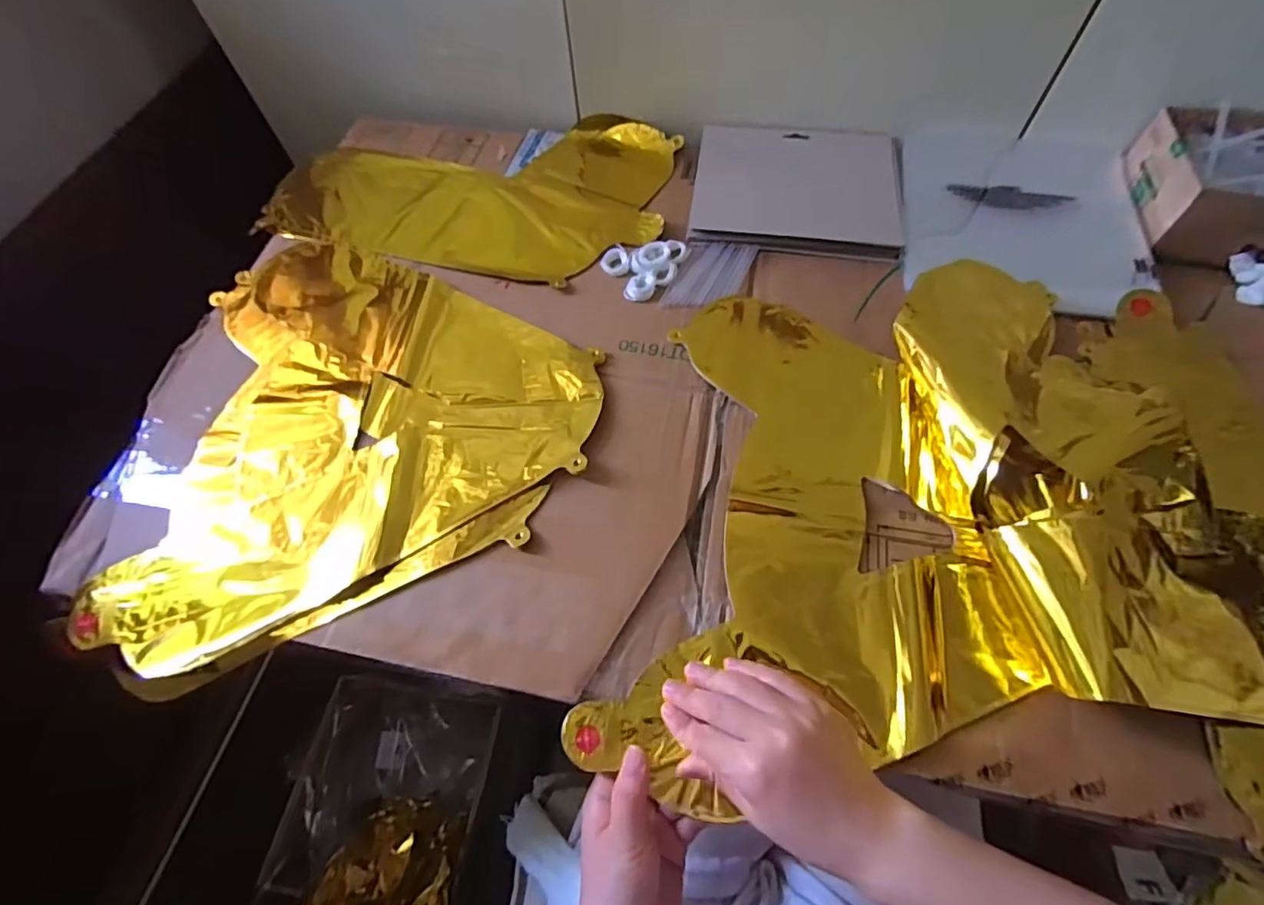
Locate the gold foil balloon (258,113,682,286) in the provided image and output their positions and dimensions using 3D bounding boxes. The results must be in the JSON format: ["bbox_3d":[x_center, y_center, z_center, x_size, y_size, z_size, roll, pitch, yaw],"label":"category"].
[{"bbox_3d":[-0.166,-0.285,0.607,0.397,0.019,0.246,13,63,9],"label":"gold foil balloon"}]

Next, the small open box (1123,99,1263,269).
[{"bbox_3d":[0.572,-0.236,0.522,0.198,0.064,0.148,12,63,8],"label":"small open box"}]

